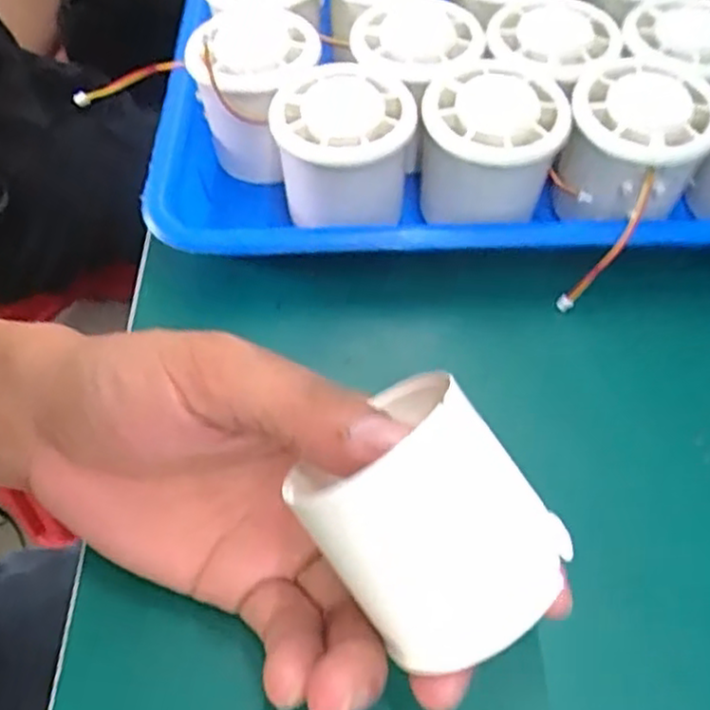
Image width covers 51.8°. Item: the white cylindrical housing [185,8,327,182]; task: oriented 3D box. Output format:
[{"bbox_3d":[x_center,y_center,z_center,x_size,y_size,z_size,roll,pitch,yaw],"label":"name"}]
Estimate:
[{"bbox_3d":[-0.045,-0.115,0.328,0.055,0.057,0.055,0,55,0],"label":"white cylindrical housing"}]

